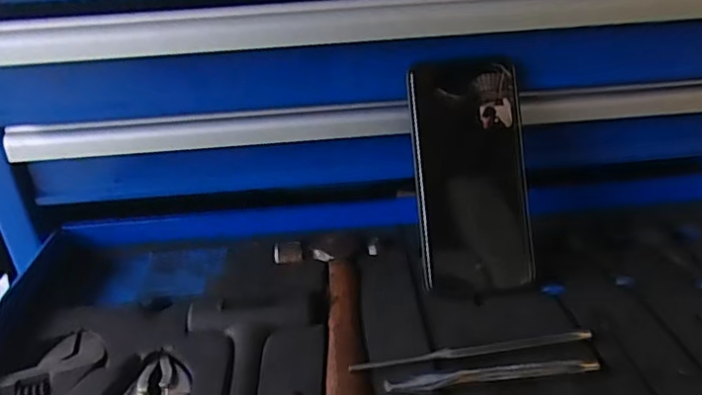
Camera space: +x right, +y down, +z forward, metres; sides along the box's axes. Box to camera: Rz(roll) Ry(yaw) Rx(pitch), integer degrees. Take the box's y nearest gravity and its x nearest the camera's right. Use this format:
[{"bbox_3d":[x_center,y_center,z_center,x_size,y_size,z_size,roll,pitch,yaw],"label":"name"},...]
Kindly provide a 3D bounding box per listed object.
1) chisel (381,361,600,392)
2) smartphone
[{"bbox_3d":[0.081,0.103,0.321,0.120,0.010,0.013,-4,28,-1],"label":"chisel"},{"bbox_3d":[0.086,-0.017,0.399,0.079,0.163,0.006,-5,-1,-1],"label":"smartphone"}]

